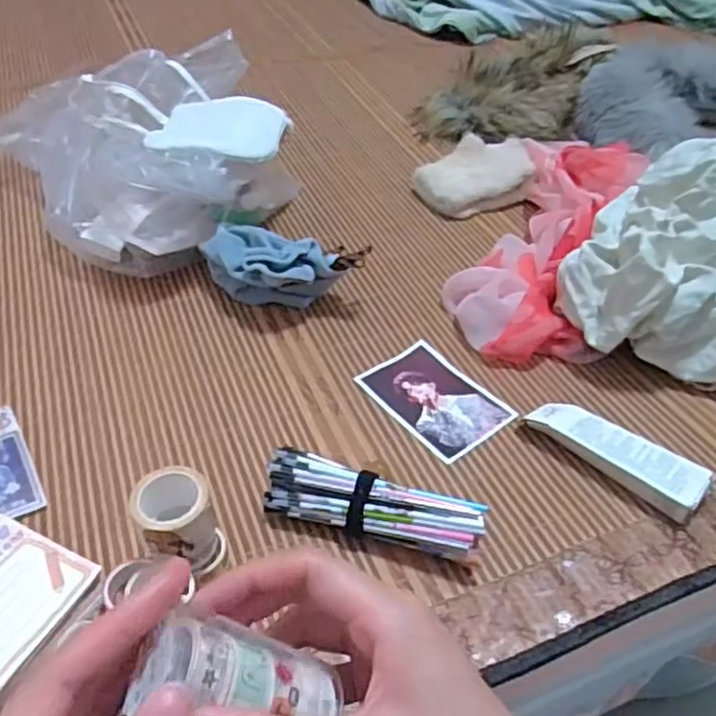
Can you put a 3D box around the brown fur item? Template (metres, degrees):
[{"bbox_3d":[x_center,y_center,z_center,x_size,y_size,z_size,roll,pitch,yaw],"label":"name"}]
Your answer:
[{"bbox_3d":[0.239,-0.386,0.923,0.169,0.076,0.397,26,48,23],"label":"brown fur item"}]

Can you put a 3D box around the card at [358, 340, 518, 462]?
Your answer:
[{"bbox_3d":[0.059,0.029,0.516,0.074,0.005,0.105,-28,51,-28],"label":"card"}]

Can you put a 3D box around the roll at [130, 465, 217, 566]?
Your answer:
[{"bbox_3d":[-0.100,0.085,0.369,0.040,0.031,0.045,-12,46,-15],"label":"roll"}]

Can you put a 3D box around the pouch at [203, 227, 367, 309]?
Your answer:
[{"bbox_3d":[-0.068,-0.071,0.576,0.140,0.058,0.058,9,44,7],"label":"pouch"}]

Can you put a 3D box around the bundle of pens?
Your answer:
[{"bbox_3d":[0.008,0.095,0.416,0.131,0.036,0.033,15,45,12],"label":"bundle of pens"}]

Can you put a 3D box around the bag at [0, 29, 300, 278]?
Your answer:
[{"bbox_3d":[-0.202,-0.221,0.679,0.257,0.109,0.312,-25,50,-26],"label":"bag"}]

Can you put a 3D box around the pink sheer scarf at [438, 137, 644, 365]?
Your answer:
[{"bbox_3d":[0.180,-0.121,0.646,0.143,0.062,0.339,17,45,14],"label":"pink sheer scarf"}]

